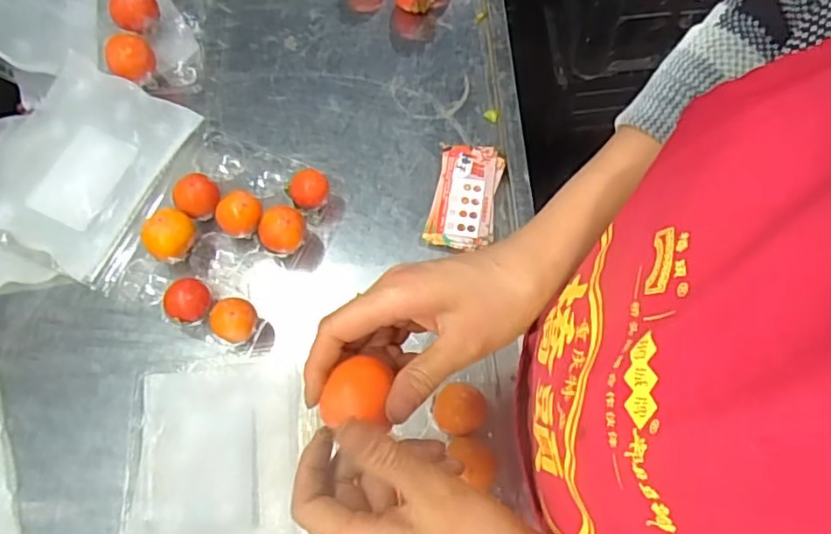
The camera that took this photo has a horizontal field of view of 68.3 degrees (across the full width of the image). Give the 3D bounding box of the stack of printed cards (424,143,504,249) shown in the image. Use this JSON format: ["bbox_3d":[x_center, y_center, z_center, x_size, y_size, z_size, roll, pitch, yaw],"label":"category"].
[{"bbox_3d":[0.048,-0.067,0.592,0.063,0.022,0.107,9,70,7],"label":"stack of printed cards"}]

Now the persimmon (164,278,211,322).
[{"bbox_3d":[-0.207,0.034,0.569,0.035,0.042,0.039,17,71,9],"label":"persimmon"}]

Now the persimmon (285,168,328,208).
[{"bbox_3d":[-0.103,-0.072,0.601,0.038,0.041,0.036,-1,69,3],"label":"persimmon"}]

